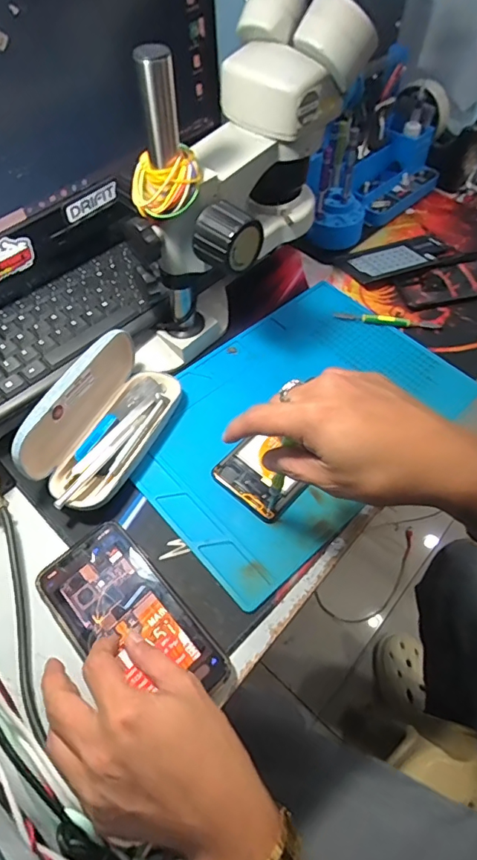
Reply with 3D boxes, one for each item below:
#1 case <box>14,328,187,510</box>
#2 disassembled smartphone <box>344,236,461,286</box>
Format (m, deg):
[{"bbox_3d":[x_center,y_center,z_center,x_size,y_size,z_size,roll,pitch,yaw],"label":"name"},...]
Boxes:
[{"bbox_3d":[-0.120,-0.012,0.430,0.085,0.080,0.154,23,59,14],"label":"case"},{"bbox_3d":[0.207,-0.223,0.610,0.148,0.011,0.061,-23,59,-15],"label":"disassembled smartphone"}]

